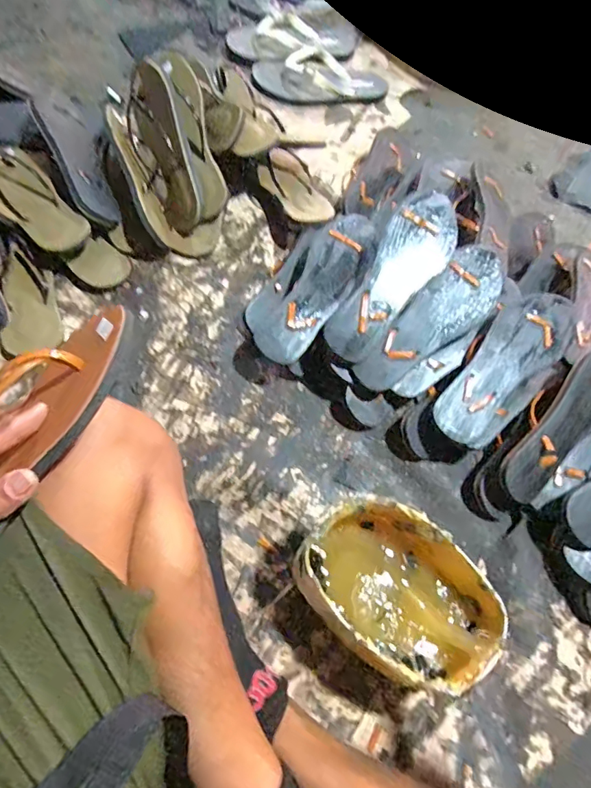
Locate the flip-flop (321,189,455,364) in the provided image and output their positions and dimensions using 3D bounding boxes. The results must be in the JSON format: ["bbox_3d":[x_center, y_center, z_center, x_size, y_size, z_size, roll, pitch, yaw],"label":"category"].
[{"bbox_3d":[0.127,-0.152,0.612,0.081,0.028,0.242,34,87,11],"label":"flip-flop"}]

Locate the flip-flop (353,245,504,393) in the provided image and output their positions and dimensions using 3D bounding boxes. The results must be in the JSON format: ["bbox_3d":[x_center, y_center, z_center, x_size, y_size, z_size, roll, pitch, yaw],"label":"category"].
[{"bbox_3d":[0.177,-0.094,0.629,0.235,0.030,0.078,-44,87,-4],"label":"flip-flop"}]

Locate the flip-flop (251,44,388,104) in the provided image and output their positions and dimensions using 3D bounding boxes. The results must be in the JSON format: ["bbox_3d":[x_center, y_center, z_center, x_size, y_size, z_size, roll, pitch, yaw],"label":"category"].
[{"bbox_3d":[0.051,-0.611,0.928,0.259,0.041,0.107,-10,67,-10],"label":"flip-flop"}]

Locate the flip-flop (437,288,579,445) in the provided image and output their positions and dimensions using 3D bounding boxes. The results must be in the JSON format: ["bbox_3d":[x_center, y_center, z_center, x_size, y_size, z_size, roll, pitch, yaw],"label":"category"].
[{"bbox_3d":[0.268,-0.041,0.613,0.247,0.038,0.089,-40,75,-20],"label":"flip-flop"}]

